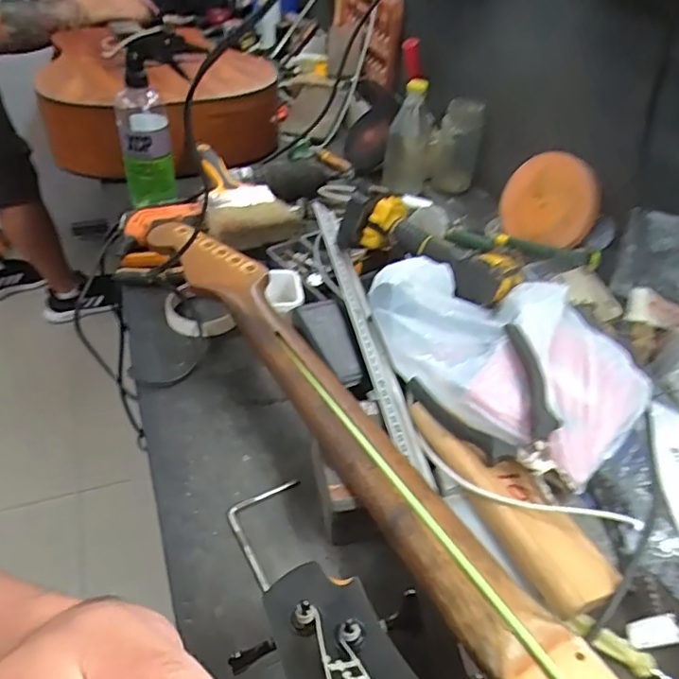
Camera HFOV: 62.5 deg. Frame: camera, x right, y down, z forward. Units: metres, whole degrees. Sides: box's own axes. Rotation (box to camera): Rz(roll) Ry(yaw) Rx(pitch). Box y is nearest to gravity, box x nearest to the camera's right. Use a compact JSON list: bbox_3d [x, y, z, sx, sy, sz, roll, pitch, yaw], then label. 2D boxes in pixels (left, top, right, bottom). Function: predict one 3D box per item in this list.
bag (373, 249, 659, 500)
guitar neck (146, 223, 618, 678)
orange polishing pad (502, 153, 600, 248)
[{"bbox_3d":[0.148,0.008,0.528,0.146,0.071,0.251,-29,51,-33],"label":"bag"},{"bbox_3d":[-0.015,0.050,0.471,0.074,0.027,0.621,-21,48,-27],"label":"guitar neck"},{"bbox_3d":[0.262,-0.173,0.696,0.114,0.109,0.031,23,18,33],"label":"orange polishing pad"}]

